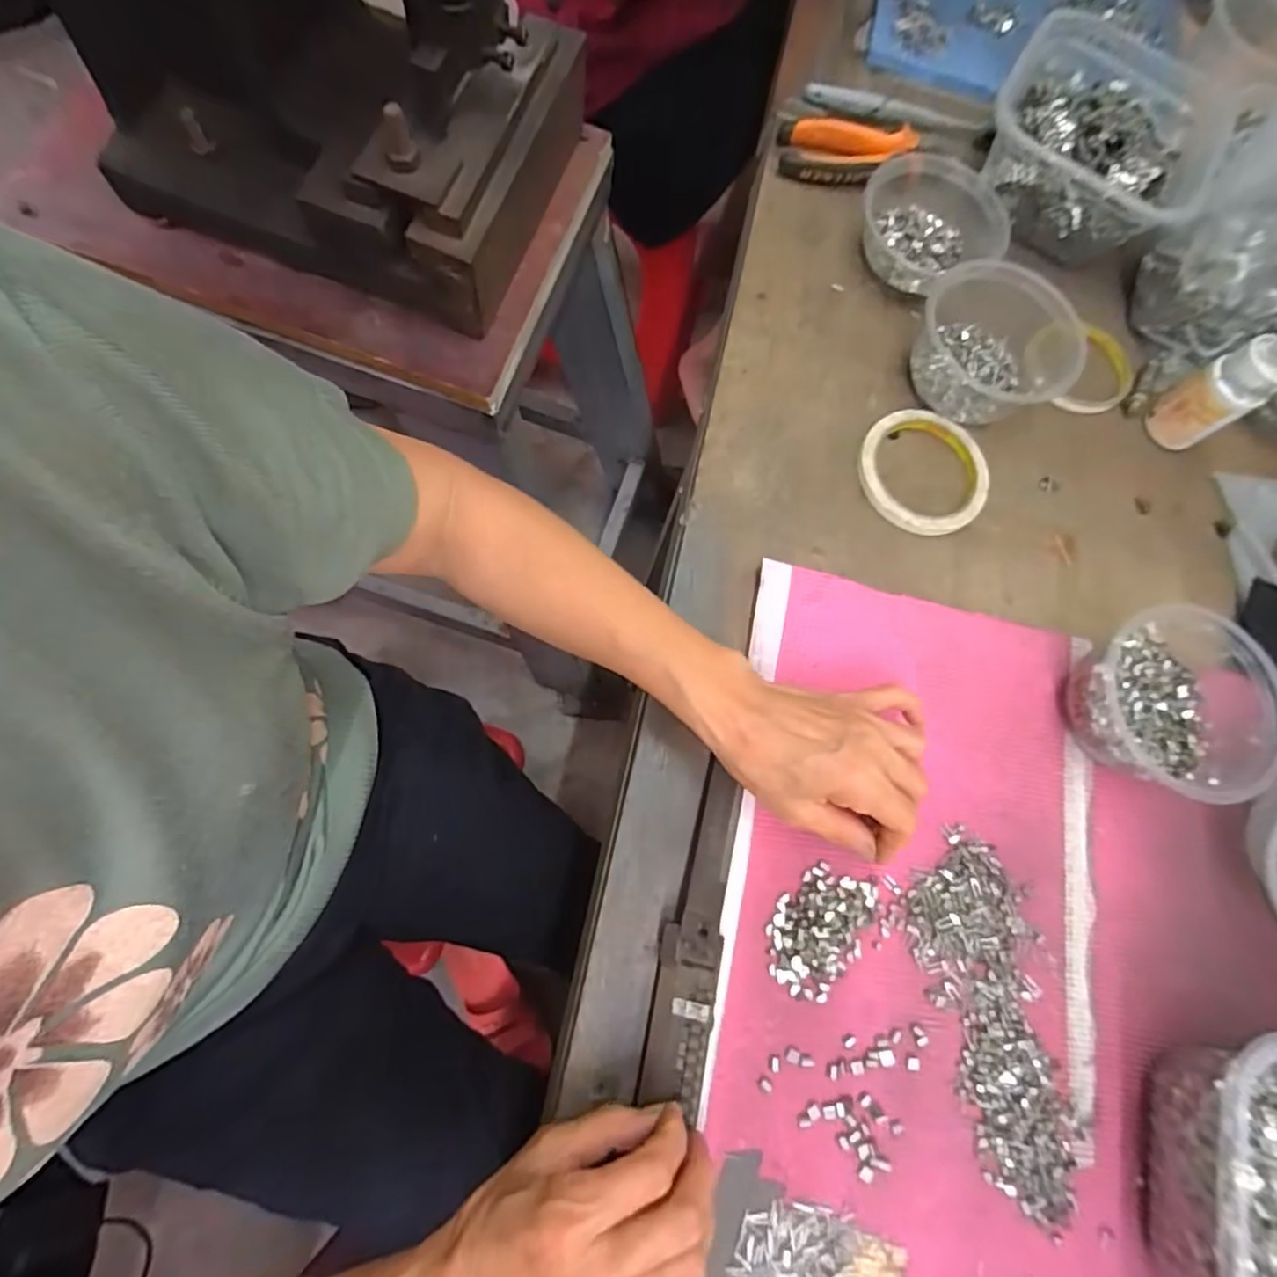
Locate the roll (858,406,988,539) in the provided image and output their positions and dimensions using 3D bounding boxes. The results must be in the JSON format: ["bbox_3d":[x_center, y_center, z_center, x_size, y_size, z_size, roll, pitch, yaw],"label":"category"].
[{"bbox_3d":[0.212,-0.126,0.468,0.096,0.011,0.097,2,75,-7],"label":"roll"}]

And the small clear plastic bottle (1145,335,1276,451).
[{"bbox_3d":[0.434,-0.181,0.476,0.040,0.085,0.044,2,75,-7],"label":"small clear plastic bottle"}]

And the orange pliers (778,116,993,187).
[{"bbox_3d":[0.214,-0.416,0.536,0.190,0.019,0.069,-1,73,-1],"label":"orange pliers"}]

